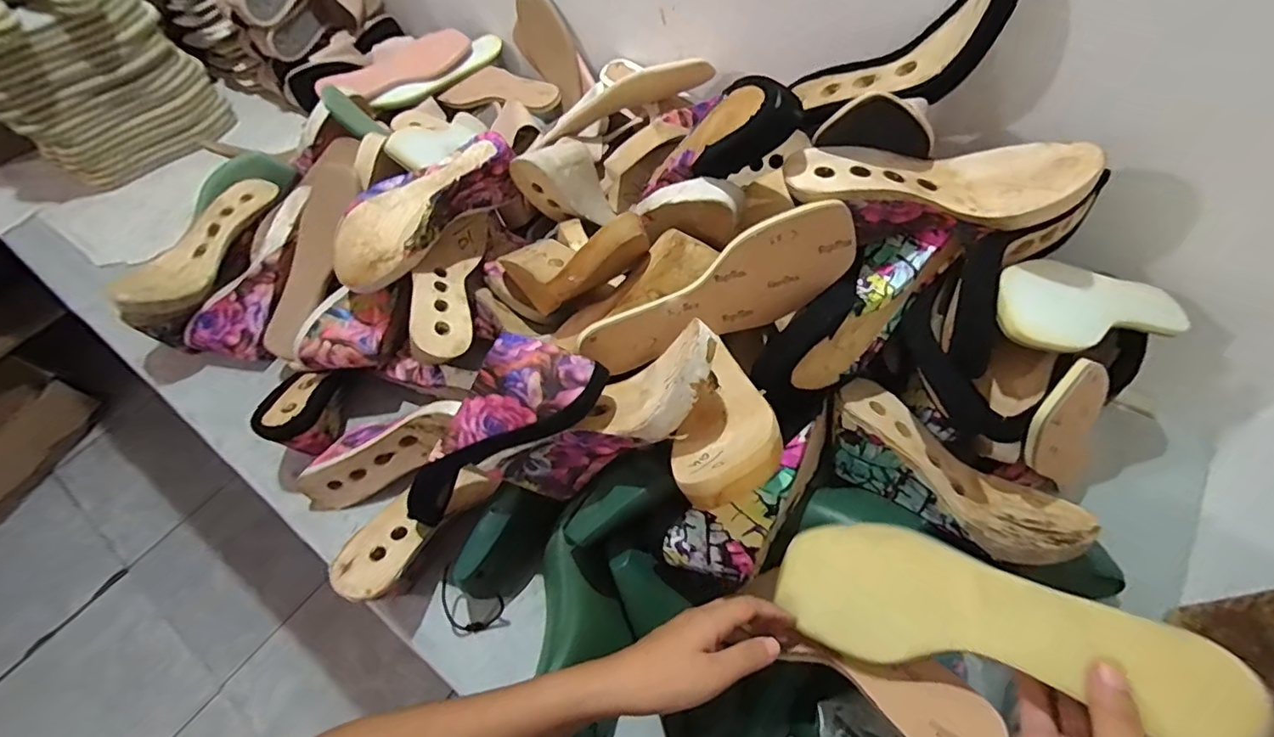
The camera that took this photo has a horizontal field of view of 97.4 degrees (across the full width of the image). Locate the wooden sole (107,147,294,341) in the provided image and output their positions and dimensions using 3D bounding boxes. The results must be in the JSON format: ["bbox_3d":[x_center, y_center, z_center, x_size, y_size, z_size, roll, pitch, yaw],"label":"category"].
[{"bbox_3d":[-0.545,-0.170,0.718,0.098,0.065,0.285,16,61,12],"label":"wooden sole"}]

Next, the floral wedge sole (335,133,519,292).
[{"bbox_3d":[-0.236,-0.168,0.621,0.075,0.099,0.217,36,67,22],"label":"floral wedge sole"}]

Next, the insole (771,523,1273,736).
[{"bbox_3d":[0.189,0.144,0.338,0.009,0.245,0.081,18,72,-33],"label":"insole"}]

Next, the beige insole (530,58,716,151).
[{"bbox_3d":[-0.018,-0.326,0.682,0.225,0.050,0.023,-21,59,5],"label":"beige insole"}]

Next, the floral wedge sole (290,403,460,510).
[{"bbox_3d":[-0.273,0.077,0.600,0.186,0.059,0.072,-30,60,8],"label":"floral wedge sole"}]

